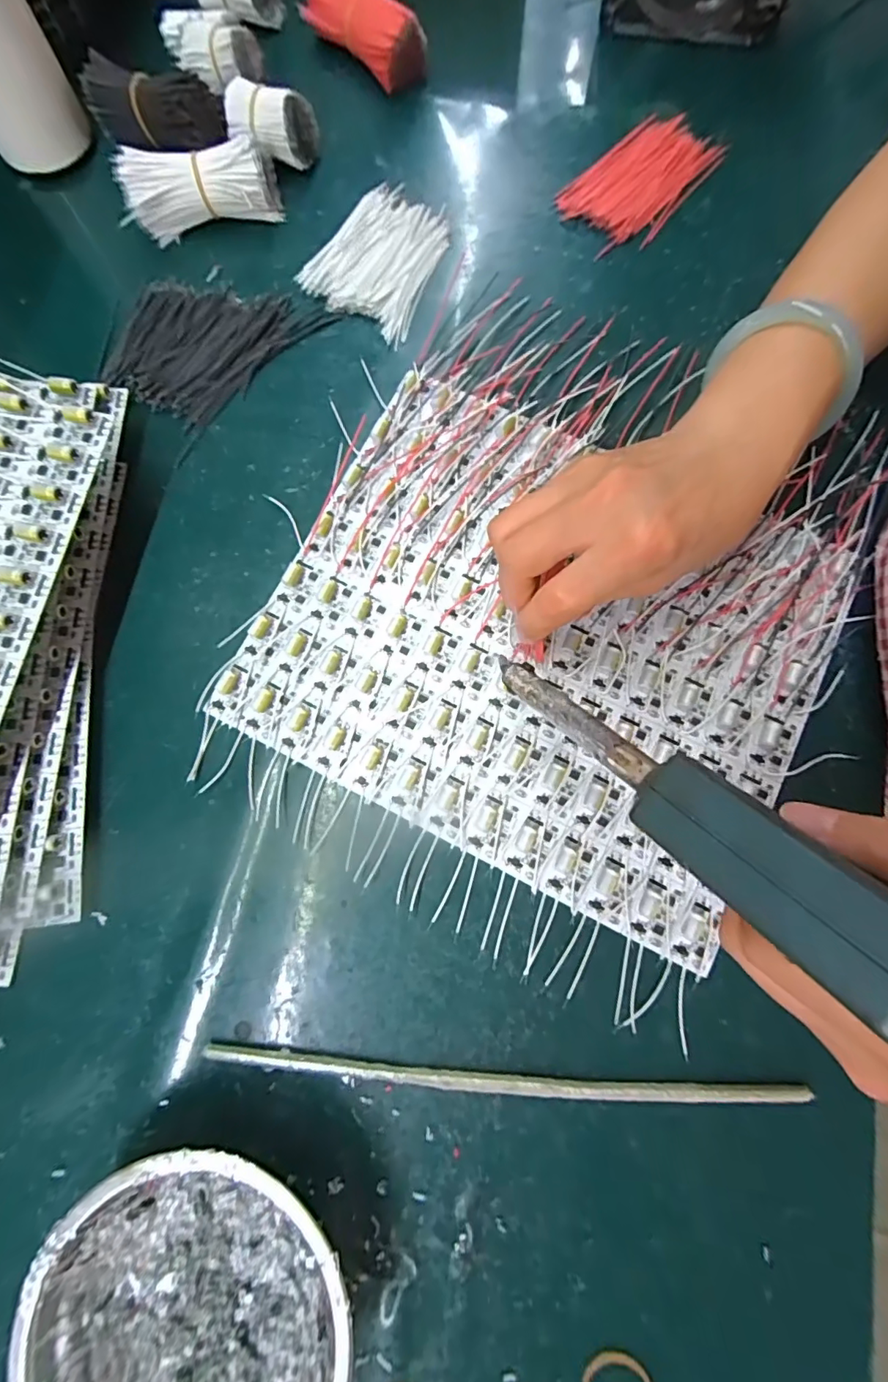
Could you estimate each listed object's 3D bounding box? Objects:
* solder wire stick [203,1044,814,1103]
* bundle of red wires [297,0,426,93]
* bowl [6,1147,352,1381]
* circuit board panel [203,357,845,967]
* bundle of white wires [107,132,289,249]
[{"bbox_3d":[0.027,0.182,0.240,0.278,0.007,0.010,3,80,1],"label":"solder wire stick"},{"bbox_3d":[-0.056,-0.456,0.351,0.088,0.035,0.032,34,82,7],"label":"bundle of red wires"},{"bbox_3d":[-0.101,0.252,0.210,0.122,0.041,0.122,0,80,1],"label":"bowl"},{"bbox_3d":[0.051,-0.032,0.281,0.281,0.010,0.242,28,81,6],"label":"circuit board panel"},{"bbox_3d":[-0.156,-0.322,0.327,0.093,0.035,0.036,-15,80,-2],"label":"bundle of white wires"}]

